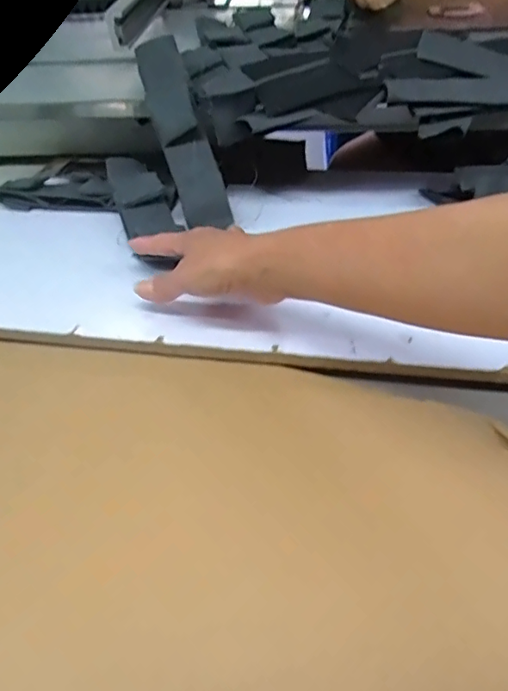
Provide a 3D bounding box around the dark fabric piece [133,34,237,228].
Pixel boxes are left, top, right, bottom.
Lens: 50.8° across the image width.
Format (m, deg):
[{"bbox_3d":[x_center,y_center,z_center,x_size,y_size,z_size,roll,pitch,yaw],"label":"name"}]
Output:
[{"bbox_3d":[-0.073,-0.219,0.537,0.044,0.033,0.206,-17,87,-12],"label":"dark fabric piece"}]

